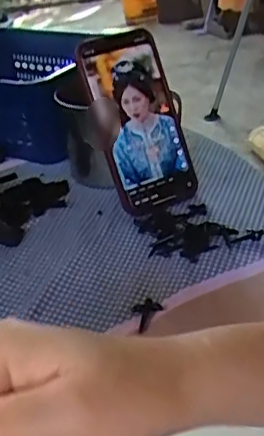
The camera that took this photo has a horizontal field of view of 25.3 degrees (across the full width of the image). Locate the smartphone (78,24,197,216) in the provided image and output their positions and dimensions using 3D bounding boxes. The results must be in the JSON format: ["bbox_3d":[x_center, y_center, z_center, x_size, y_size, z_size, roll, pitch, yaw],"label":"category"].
[{"bbox_3d":[0.006,-0.088,0.530,0.074,0.160,0.017,-20,5,-18],"label":"smartphone"}]

